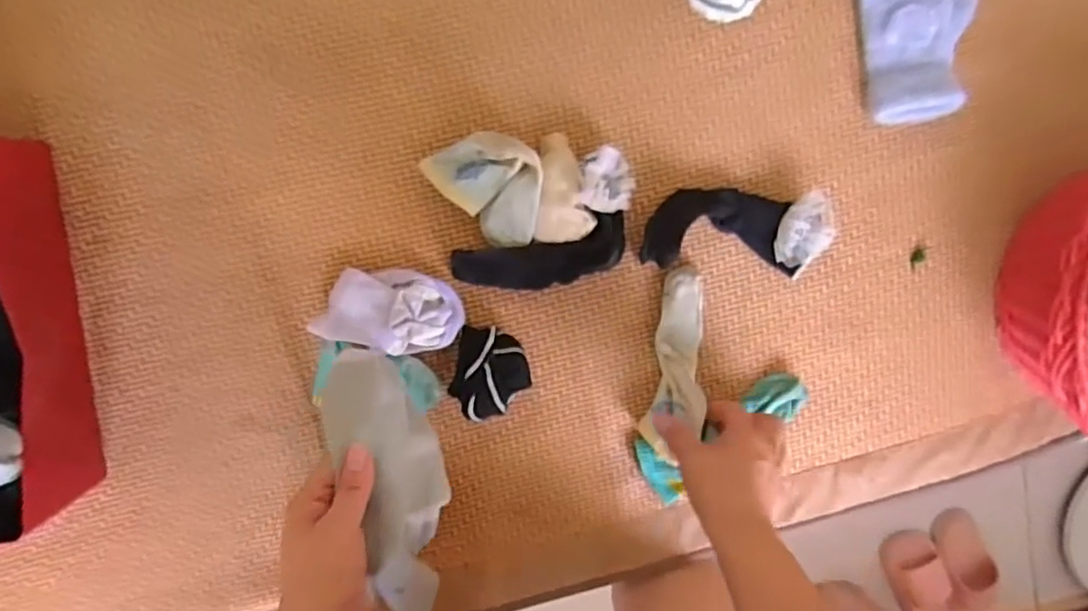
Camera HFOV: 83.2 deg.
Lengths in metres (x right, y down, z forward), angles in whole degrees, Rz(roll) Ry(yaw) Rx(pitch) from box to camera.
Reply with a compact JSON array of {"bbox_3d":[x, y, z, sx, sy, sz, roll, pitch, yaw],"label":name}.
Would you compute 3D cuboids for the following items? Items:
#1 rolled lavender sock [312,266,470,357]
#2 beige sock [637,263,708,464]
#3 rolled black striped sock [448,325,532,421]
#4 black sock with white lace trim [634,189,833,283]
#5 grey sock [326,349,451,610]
[{"bbox_3d":[-0.120,0.004,0.498,0.106,0.033,0.066,17,98,-7],"label":"rolled lavender sock"},{"bbox_3d":[0.116,0.050,0.530,0.046,0.027,0.160,5,90,-6],"label":"beige sock"},{"bbox_3d":[-0.044,0.058,0.515,0.062,0.037,0.075,13,99,-6],"label":"rolled black striped sock"},{"bbox_3d":[0.164,-0.063,0.517,0.155,0.029,0.068,5,99,-5],"label":"black sock with white lace trim"},{"bbox_3d":[-0.102,0.129,0.430,0.062,0.041,0.197,-12,90,-4],"label":"grey sock"}]

